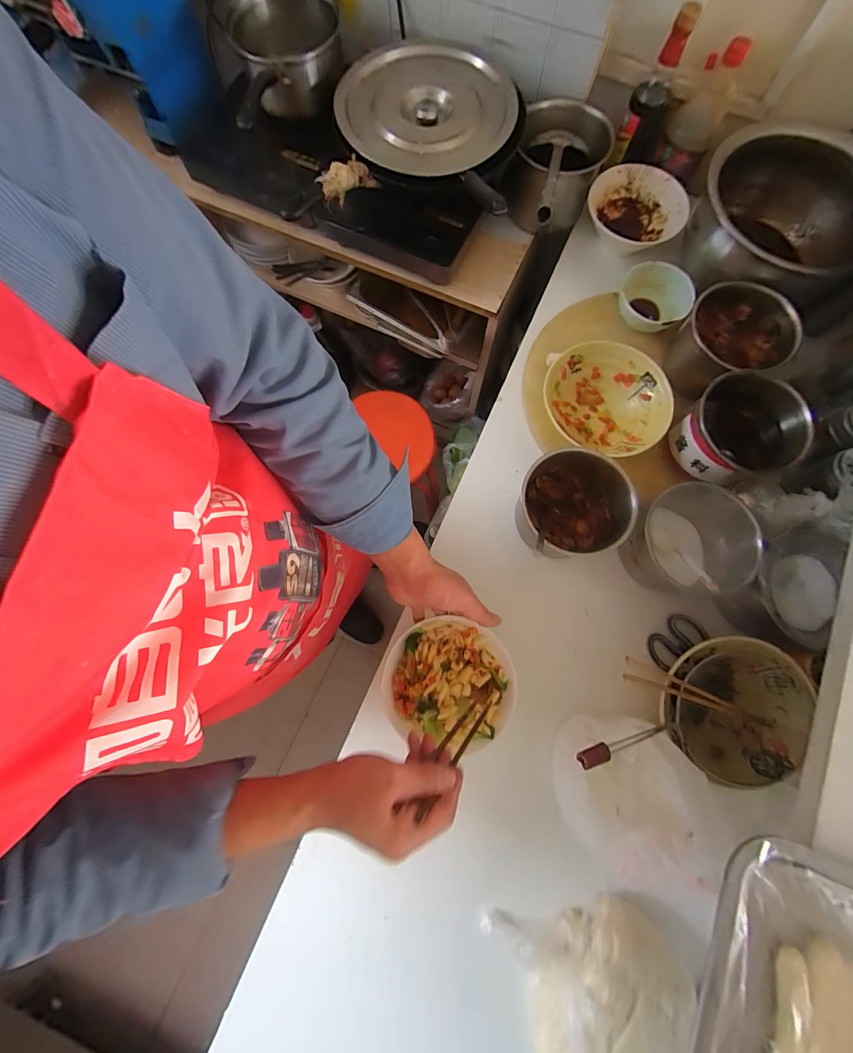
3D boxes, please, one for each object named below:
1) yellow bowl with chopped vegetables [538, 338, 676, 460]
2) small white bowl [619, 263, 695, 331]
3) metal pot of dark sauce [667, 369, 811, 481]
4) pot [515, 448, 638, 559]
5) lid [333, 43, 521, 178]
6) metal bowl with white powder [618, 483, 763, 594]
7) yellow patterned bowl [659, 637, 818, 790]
[{"bbox_3d":[0.284,-0.193,0.605,0.185,0.062,0.181,0,79,0],"label":"yellow bowl with chopped vegetables"},{"bbox_3d":[0.384,-0.380,0.648,0.113,0.056,0.108,0,79,0],"label":"small white bowl"},{"bbox_3d":[0.454,-0.140,0.565,0.133,0.099,0.150,-26,80,-5],"label":"metal pot of dark sauce"},{"bbox_3d":[0.220,-0.025,0.577,0.145,0.098,0.155,0,79,0],"label":"pot"},{"bbox_3d":[-0.002,-0.687,0.630,0.290,0.039,0.260,6,79,2],"label":"lid"},{"bbox_3d":[0.378,0.020,0.552,0.134,0.099,0.142,0,79,0],"label":"metal bowl with white powder"},{"bbox_3d":[0.404,0.245,0.520,0.170,0.094,0.179,0,79,0],"label":"yellow patterned bowl"}]

